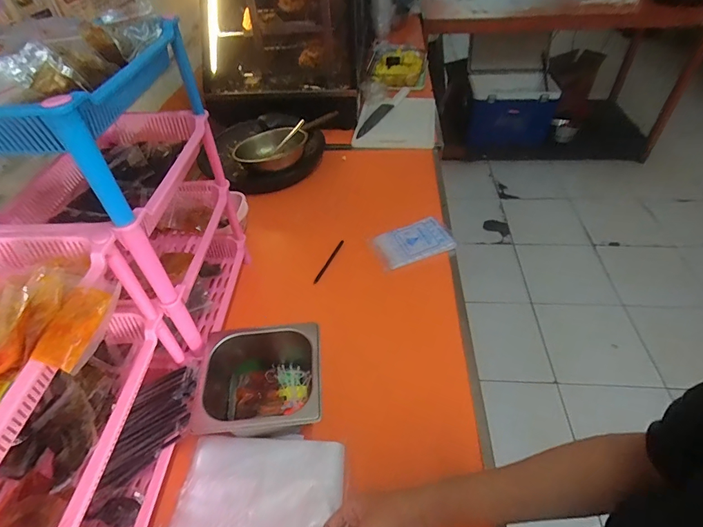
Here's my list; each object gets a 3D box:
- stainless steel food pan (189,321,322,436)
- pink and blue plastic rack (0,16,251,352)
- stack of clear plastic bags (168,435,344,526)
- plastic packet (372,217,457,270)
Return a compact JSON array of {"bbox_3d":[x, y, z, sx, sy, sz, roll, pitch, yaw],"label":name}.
[{"bbox_3d":[-0.136,0.185,0.608,0.179,0.090,0.158,-4,45,1],"label":"stainless steel food pan"},{"bbox_3d":[-0.324,-0.078,0.625,0.186,0.463,0.307,-2,45,3],"label":"pink and blue plastic rack"},{"bbox_3d":[-0.126,0.322,0.501,0.210,0.021,0.204,1,45,6],"label":"stack of clear plastic bags"},{"bbox_3d":[0.134,-0.049,0.889,0.161,0.024,0.114,-22,44,-8],"label":"plastic packet"}]

